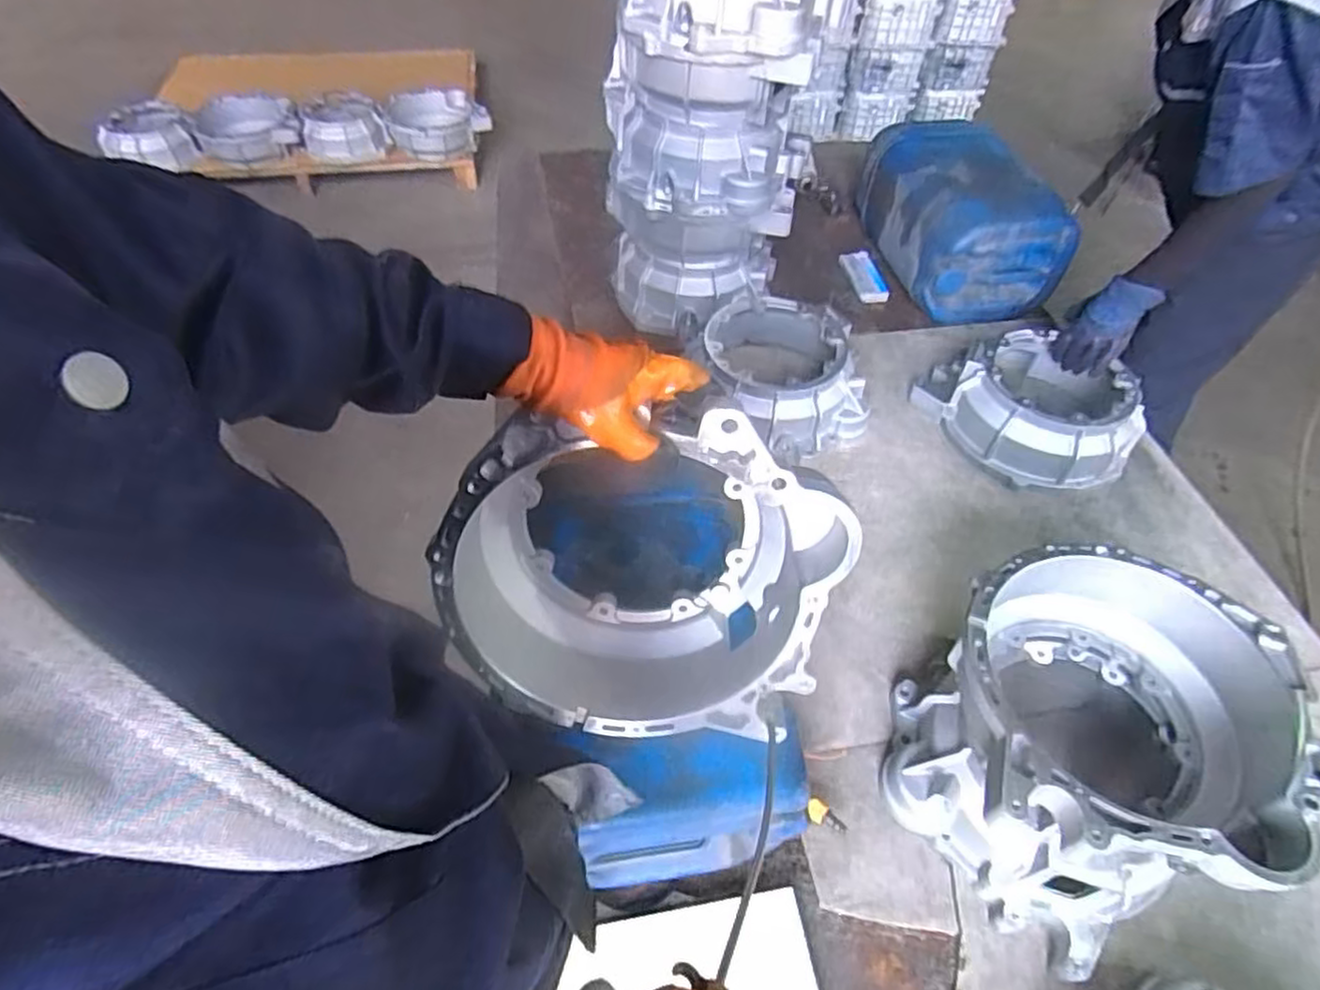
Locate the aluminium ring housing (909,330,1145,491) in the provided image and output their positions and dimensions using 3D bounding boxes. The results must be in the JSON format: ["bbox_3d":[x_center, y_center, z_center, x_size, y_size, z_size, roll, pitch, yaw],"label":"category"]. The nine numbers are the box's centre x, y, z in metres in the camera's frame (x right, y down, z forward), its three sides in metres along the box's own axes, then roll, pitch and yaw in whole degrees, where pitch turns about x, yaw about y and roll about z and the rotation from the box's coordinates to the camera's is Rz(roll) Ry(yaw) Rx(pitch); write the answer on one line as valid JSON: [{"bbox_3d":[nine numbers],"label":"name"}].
[{"bbox_3d":[0.629,-0.148,1.199,0.265,0.137,0.298,-11,52,-11],"label":"aluminium ring housing"}]

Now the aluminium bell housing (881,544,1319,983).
[{"bbox_3d":[0.453,0.273,0.778,0.320,0.256,0.341,36,58,24],"label":"aluminium bell housing"}]

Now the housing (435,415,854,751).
[{"bbox_3d":[-0.015,0.067,0.604,0.321,0.294,0.176,4,51,0],"label":"housing"}]

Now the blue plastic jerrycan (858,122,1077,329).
[{"bbox_3d":[0.617,-0.590,1.477,0.268,0.235,0.432,-4,51,-6],"label":"blue plastic jerrycan"}]

